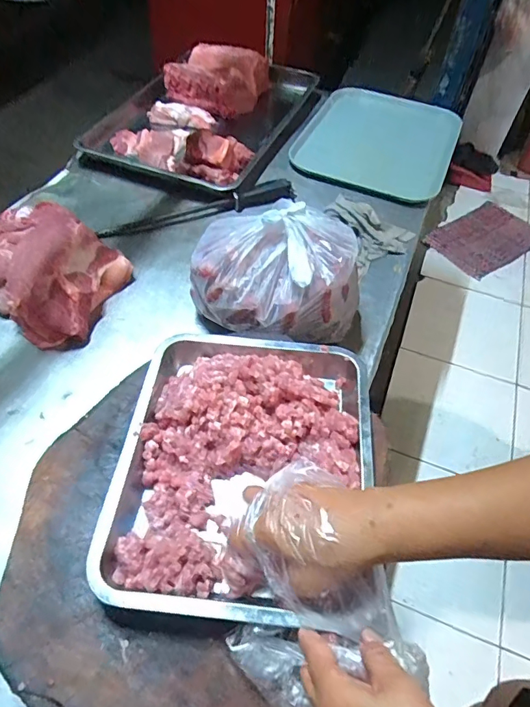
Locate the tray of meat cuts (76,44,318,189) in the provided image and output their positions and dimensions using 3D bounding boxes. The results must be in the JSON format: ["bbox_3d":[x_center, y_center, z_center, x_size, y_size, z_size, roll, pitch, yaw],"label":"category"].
[{"bbox_3d":[-0.147,-0.612,1.122,0.415,0.100,0.590,19,53,9],"label":"tray of meat cuts"}]

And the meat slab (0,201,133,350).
[{"bbox_3d":[-0.364,-0.146,0.761,0.274,0.079,0.205,31,56,17],"label":"meat slab"}]

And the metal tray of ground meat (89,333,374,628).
[{"bbox_3d":[-0.020,0.099,0.476,0.252,0.077,0.306,7,52,0],"label":"metal tray of ground meat"}]

